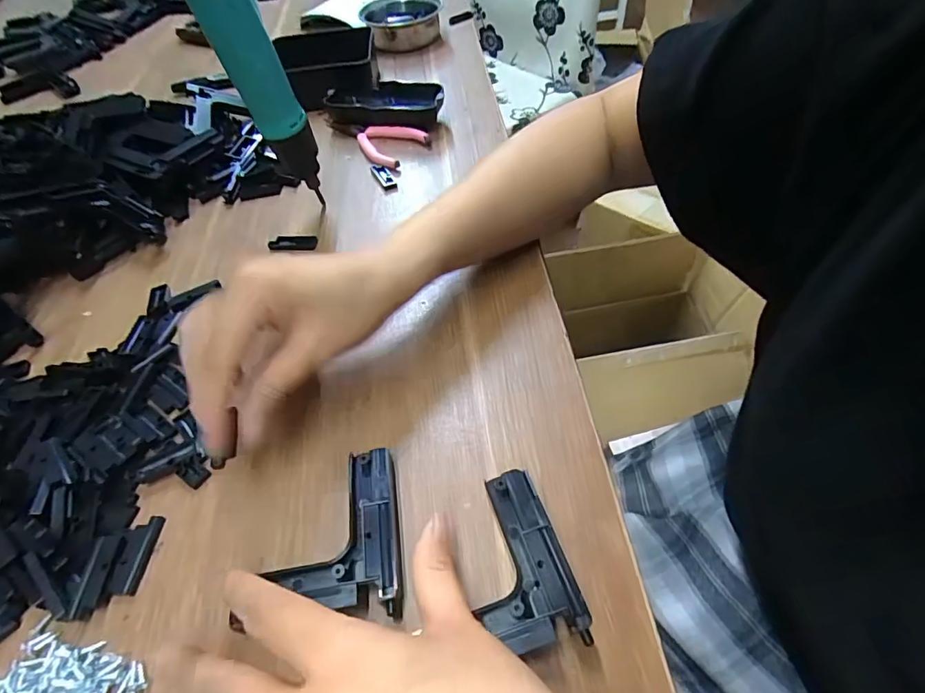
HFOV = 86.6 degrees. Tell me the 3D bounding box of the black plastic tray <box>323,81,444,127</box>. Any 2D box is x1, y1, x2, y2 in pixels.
[{"bbox_3d":[-0.075,-0.229,0.472,0.115,0.030,0.054,8,53,11],"label":"black plastic tray"}]

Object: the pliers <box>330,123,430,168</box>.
[{"bbox_3d":[-0.081,-0.196,0.458,0.100,0.013,0.054,36,62,28],"label":"pliers"}]

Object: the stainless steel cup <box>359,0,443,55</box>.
[{"bbox_3d":[-0.071,-0.381,0.588,0.086,0.048,0.094,-2,51,3],"label":"stainless steel cup"}]

